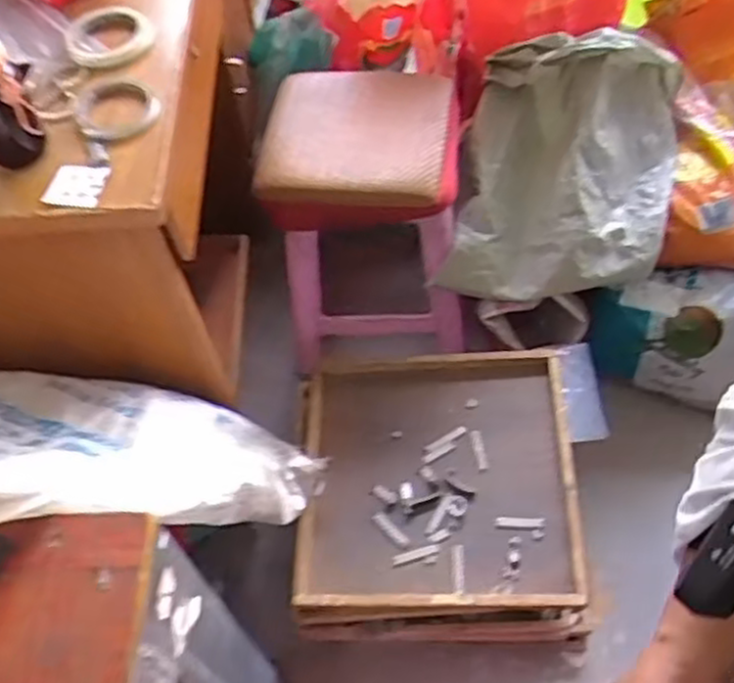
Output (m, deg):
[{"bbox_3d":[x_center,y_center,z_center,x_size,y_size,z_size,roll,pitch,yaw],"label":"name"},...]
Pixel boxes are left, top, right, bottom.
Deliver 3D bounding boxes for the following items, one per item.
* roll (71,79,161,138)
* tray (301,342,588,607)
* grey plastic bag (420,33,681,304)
[{"bbox_3d":[-0.281,-0.262,0.863,0.094,0.010,0.092,-2,56,3],"label":"roll"},{"bbox_3d":[0.101,0.197,1.169,0.423,0.036,0.411,0,56,5],"label":"tray"},{"bbox_3d":[0.344,-0.309,1.289,0.343,0.246,0.467,13,58,13],"label":"grey plastic bag"}]

